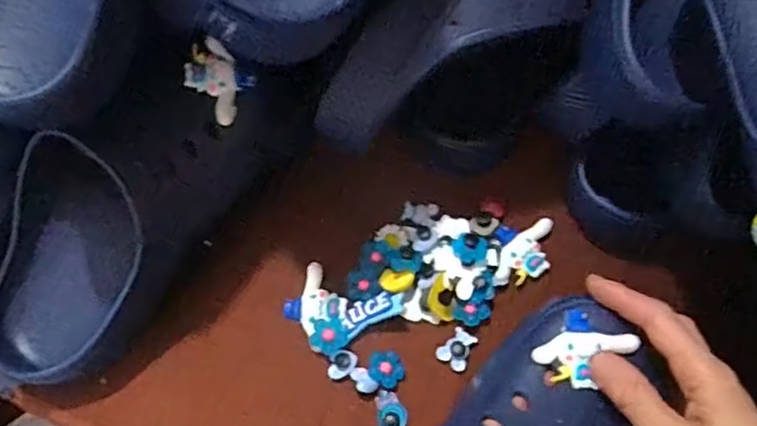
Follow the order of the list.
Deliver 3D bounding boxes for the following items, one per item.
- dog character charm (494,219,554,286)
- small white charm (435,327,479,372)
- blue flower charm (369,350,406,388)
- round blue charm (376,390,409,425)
[{"bbox_3d":[0.105,0.030,0.432,0.060,0.006,0.031,-34,70,-12],"label":"dog character charm"},{"bbox_3d":[0.052,0.090,0.408,0.021,0.004,0.026,29,71,13],"label":"small white charm"},{"bbox_3d":[0.005,0.101,0.404,0.024,0.004,0.023,0,67,1],"label":"blue flower charm"},{"bbox_3d":[0.009,0.127,0.393,0.019,0.006,0.026,-5,67,-1],"label":"round blue charm"}]

